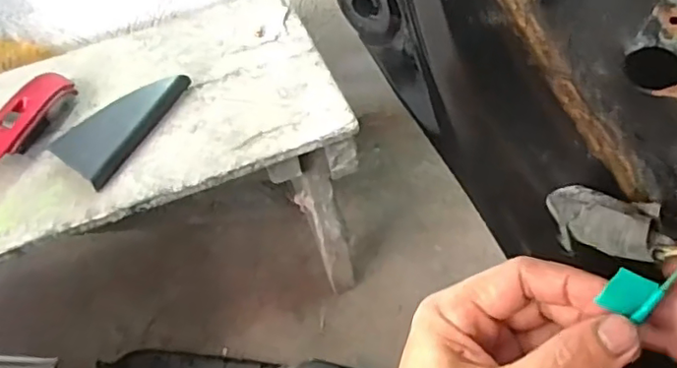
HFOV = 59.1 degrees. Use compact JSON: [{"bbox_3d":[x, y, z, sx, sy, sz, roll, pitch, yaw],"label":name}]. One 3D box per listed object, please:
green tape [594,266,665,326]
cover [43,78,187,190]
[{"bbox_3d":[0.114,0.043,0.234,0.017,0.017,0.004,29,18,13],"label":"green tape"},{"bbox_3d":[-0.273,-0.081,0.744,0.090,0.022,0.176,22,55,19],"label":"cover"}]

